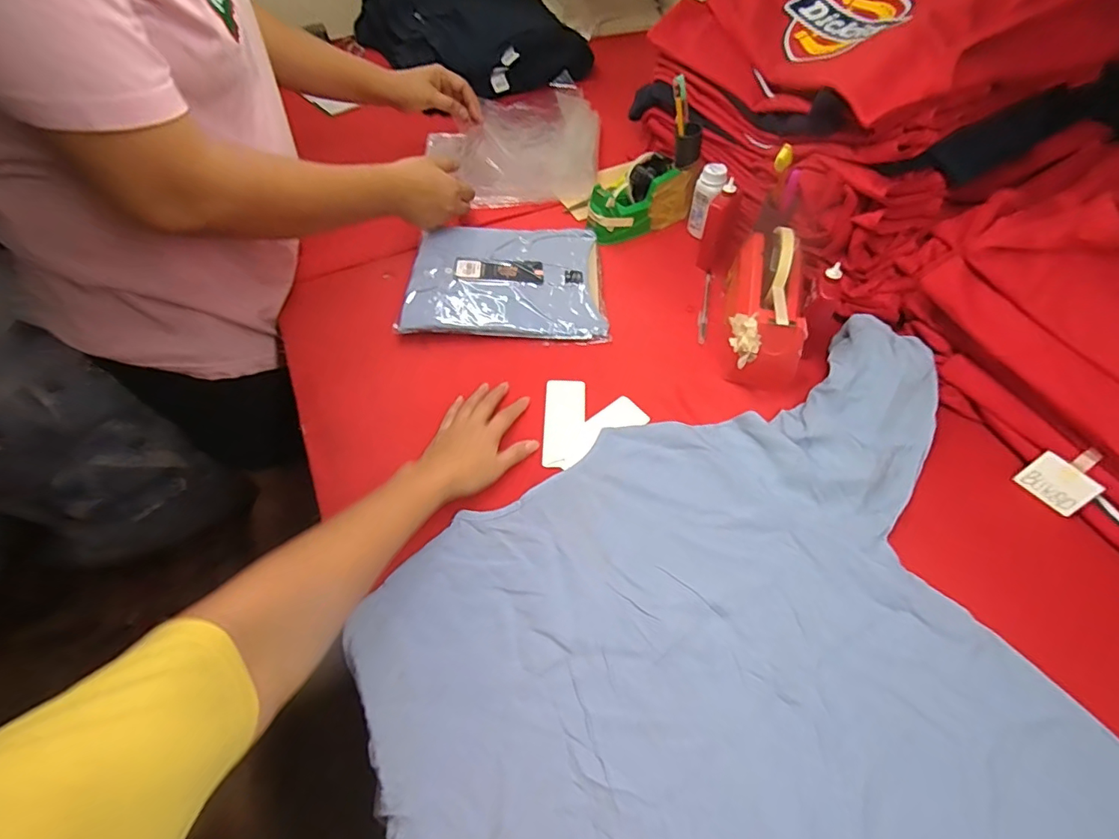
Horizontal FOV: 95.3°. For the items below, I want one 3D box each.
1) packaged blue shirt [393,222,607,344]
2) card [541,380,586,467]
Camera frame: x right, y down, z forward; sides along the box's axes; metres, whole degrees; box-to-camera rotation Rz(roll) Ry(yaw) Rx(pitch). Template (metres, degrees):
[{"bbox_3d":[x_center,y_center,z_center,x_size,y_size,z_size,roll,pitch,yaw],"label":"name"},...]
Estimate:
[{"bbox_3d":[-0.071,-0.204,0.709,0.261,0.023,0.225,1,56,1],"label":"packaged blue shirt"},{"bbox_3d":[0.006,0.001,0.587,0.047,0.004,0.114,2,56,2],"label":"card"}]

